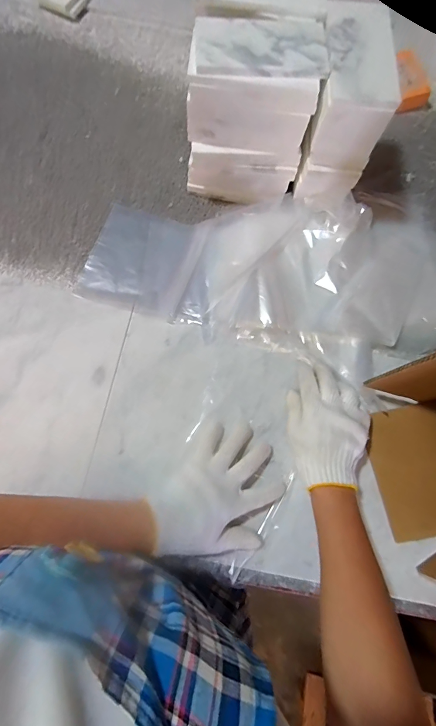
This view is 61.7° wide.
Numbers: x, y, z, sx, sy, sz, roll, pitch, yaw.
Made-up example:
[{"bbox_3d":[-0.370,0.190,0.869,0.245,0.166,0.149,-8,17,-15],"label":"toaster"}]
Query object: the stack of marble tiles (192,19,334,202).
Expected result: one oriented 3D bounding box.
[{"bbox_3d":[0.042,-0.321,0.495,0.149,0.192,0.092,9,71,1],"label":"stack of marble tiles"}]

